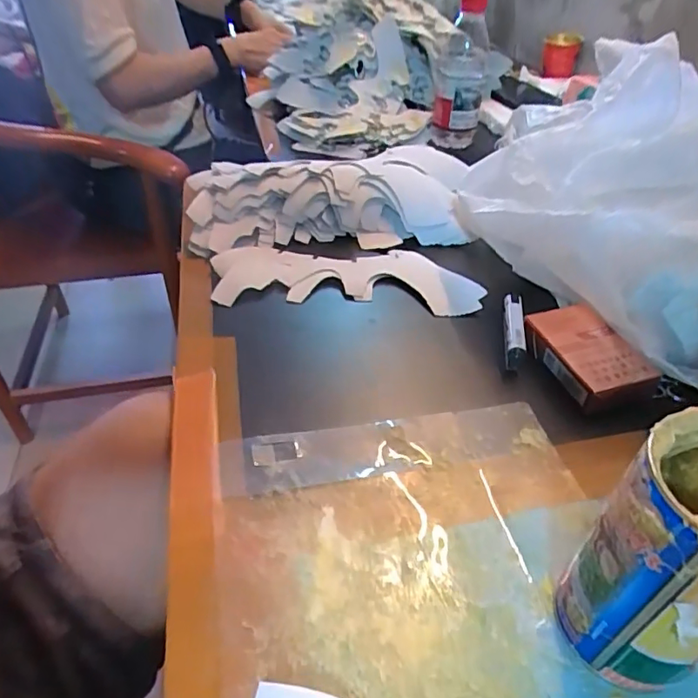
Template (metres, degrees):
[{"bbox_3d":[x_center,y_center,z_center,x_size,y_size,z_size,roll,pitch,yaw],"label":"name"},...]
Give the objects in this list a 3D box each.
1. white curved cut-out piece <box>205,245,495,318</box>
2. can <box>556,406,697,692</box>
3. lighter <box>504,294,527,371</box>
[{"bbox_3d":[-0.003,-0.065,0.484,0.235,0.015,0.085,4,41,3],"label":"white curved cut-out piece"},{"bbox_3d":[0.139,0.092,0.225,0.066,0.124,0.062,1,41,-1],"label":"can"},{"bbox_3d":[0.130,-0.014,0.419,0.014,0.021,0.068,8,42,7],"label":"lighter"}]

